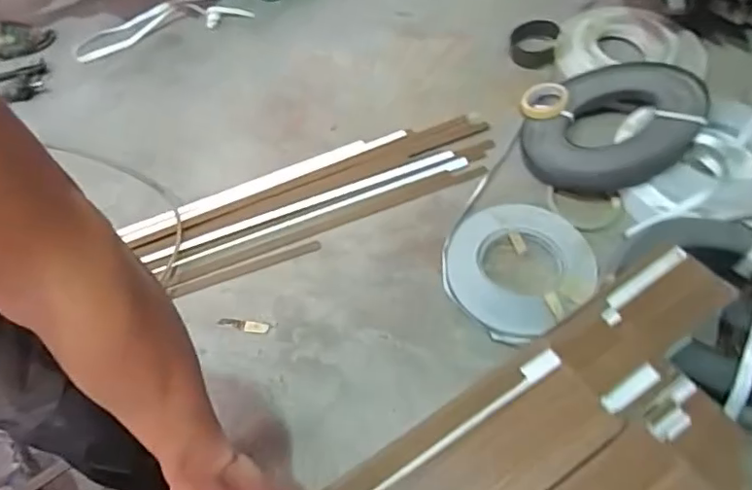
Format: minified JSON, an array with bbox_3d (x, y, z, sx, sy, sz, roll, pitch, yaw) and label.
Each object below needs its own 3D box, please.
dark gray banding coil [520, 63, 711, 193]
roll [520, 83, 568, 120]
[{"bbox_3d":[0.504,-0.262,1.190,0.342,0.055,0.360,9,60,32],"label":"dark gray banding coil"},{"bbox_3d":[0.385,-0.325,1.268,0.104,0.022,0.104,-3,61,22],"label":"roll"}]

